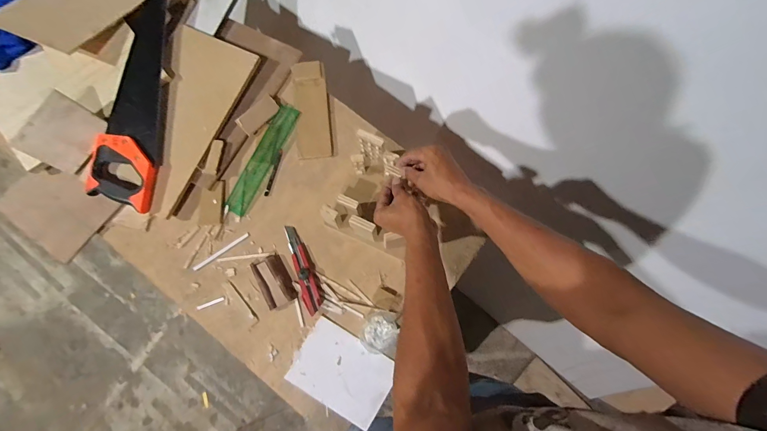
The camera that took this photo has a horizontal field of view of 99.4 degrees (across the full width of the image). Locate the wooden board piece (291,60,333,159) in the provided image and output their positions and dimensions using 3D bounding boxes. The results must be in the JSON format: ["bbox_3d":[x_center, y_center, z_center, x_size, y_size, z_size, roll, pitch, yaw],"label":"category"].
[{"bbox_3d":[-0.158,-0.236,0.723,0.071,0.010,0.221,-7,83,-5],"label":"wooden board piece"}]

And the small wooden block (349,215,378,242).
[{"bbox_3d":[-0.036,0.025,0.607,0.052,0.103,0.014,21,77,5],"label":"small wooden block"}]

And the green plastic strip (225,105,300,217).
[{"bbox_3d":[-0.260,-0.124,0.704,0.050,0.004,0.256,24,80,4],"label":"green plastic strip"}]

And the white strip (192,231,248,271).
[{"bbox_3d":[-0.332,0.074,0.666,0.124,0.005,0.009,-35,79,-8],"label":"white strip"}]

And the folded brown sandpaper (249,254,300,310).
[{"bbox_3d":[-0.217,0.130,0.642,0.060,0.017,0.097,-26,78,-6],"label":"folded brown sandpaper"}]

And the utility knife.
[{"bbox_3d":[-0.163,0.104,0.647,0.035,0.024,0.178,-21,77,-5],"label":"utility knife"}]

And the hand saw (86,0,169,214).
[{"bbox_3d":[-0.498,-0.276,0.685,0.116,0.033,0.523,5,78,-2],"label":"hand saw"}]

